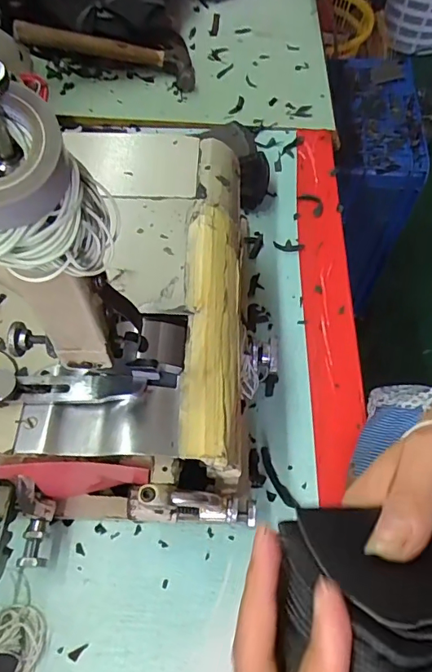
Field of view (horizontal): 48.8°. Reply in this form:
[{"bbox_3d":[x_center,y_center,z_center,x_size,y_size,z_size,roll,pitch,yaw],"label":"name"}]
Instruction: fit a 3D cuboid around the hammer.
[{"bbox_3d":[-0.169,-0.450,0.744,0.267,0.031,0.109,1,59,-18],"label":"hammer"}]

